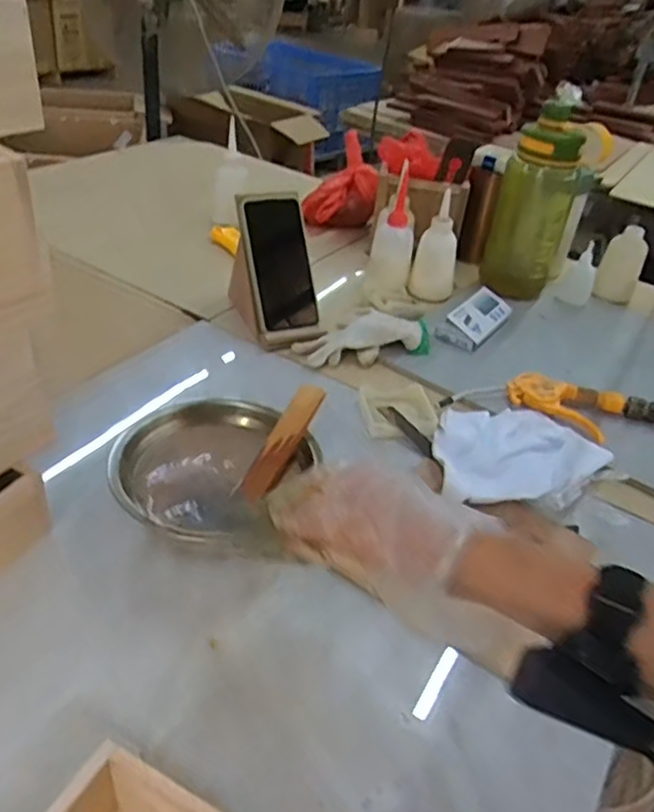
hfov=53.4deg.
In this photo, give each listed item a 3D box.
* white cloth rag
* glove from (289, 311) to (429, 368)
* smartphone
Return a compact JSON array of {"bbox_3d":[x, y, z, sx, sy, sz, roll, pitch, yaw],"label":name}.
[{"bbox_3d":[0.194,0.045,0.663,0.172,0.033,0.149,0,37,-10],"label":"white cloth rag"},{"bbox_3d":[0.044,-0.087,0.817,0.164,0.034,0.080,-10,40,-22],"label":"glove"},{"bbox_3d":[-0.055,-0.176,0.809,0.069,0.157,0.014,-15,9,-27],"label":"smartphone"}]

